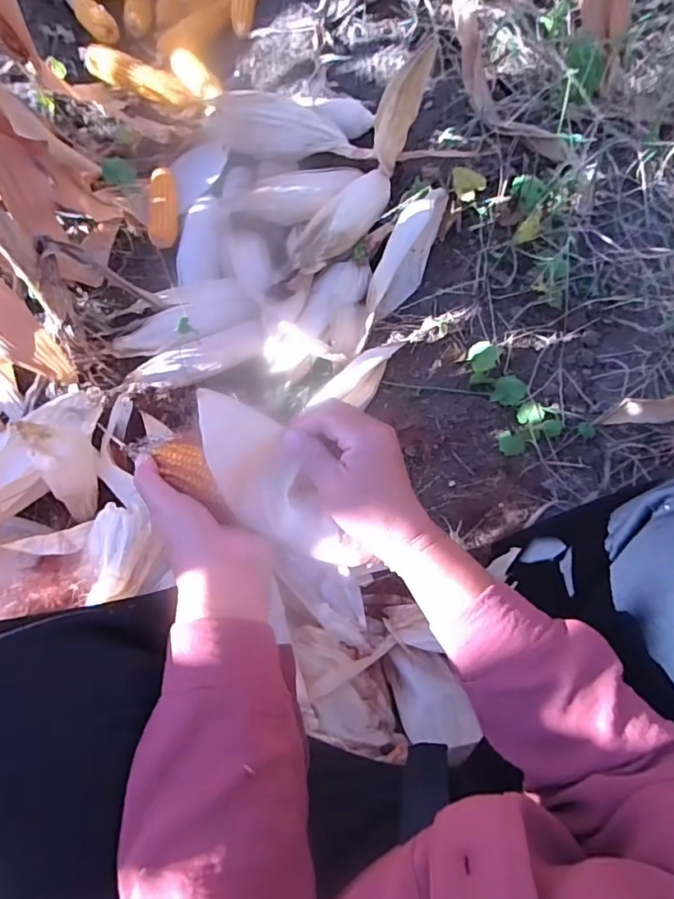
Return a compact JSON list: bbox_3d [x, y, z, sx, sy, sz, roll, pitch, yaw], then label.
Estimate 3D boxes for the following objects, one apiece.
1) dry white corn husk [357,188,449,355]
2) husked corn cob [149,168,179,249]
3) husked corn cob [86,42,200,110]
[{"bbox_3d":[0.092,-0.271,0.769,0.067,0.059,0.258,29,95,6],"label":"dry white corn husk"},{"bbox_3d":[-0.282,-0.398,0.828,0.041,0.043,0.148,-6,74,-4],"label":"husked corn cob"},{"bbox_3d":[-0.352,-0.672,0.929,0.201,0.060,0.041,11,72,-20],"label":"husked corn cob"}]

